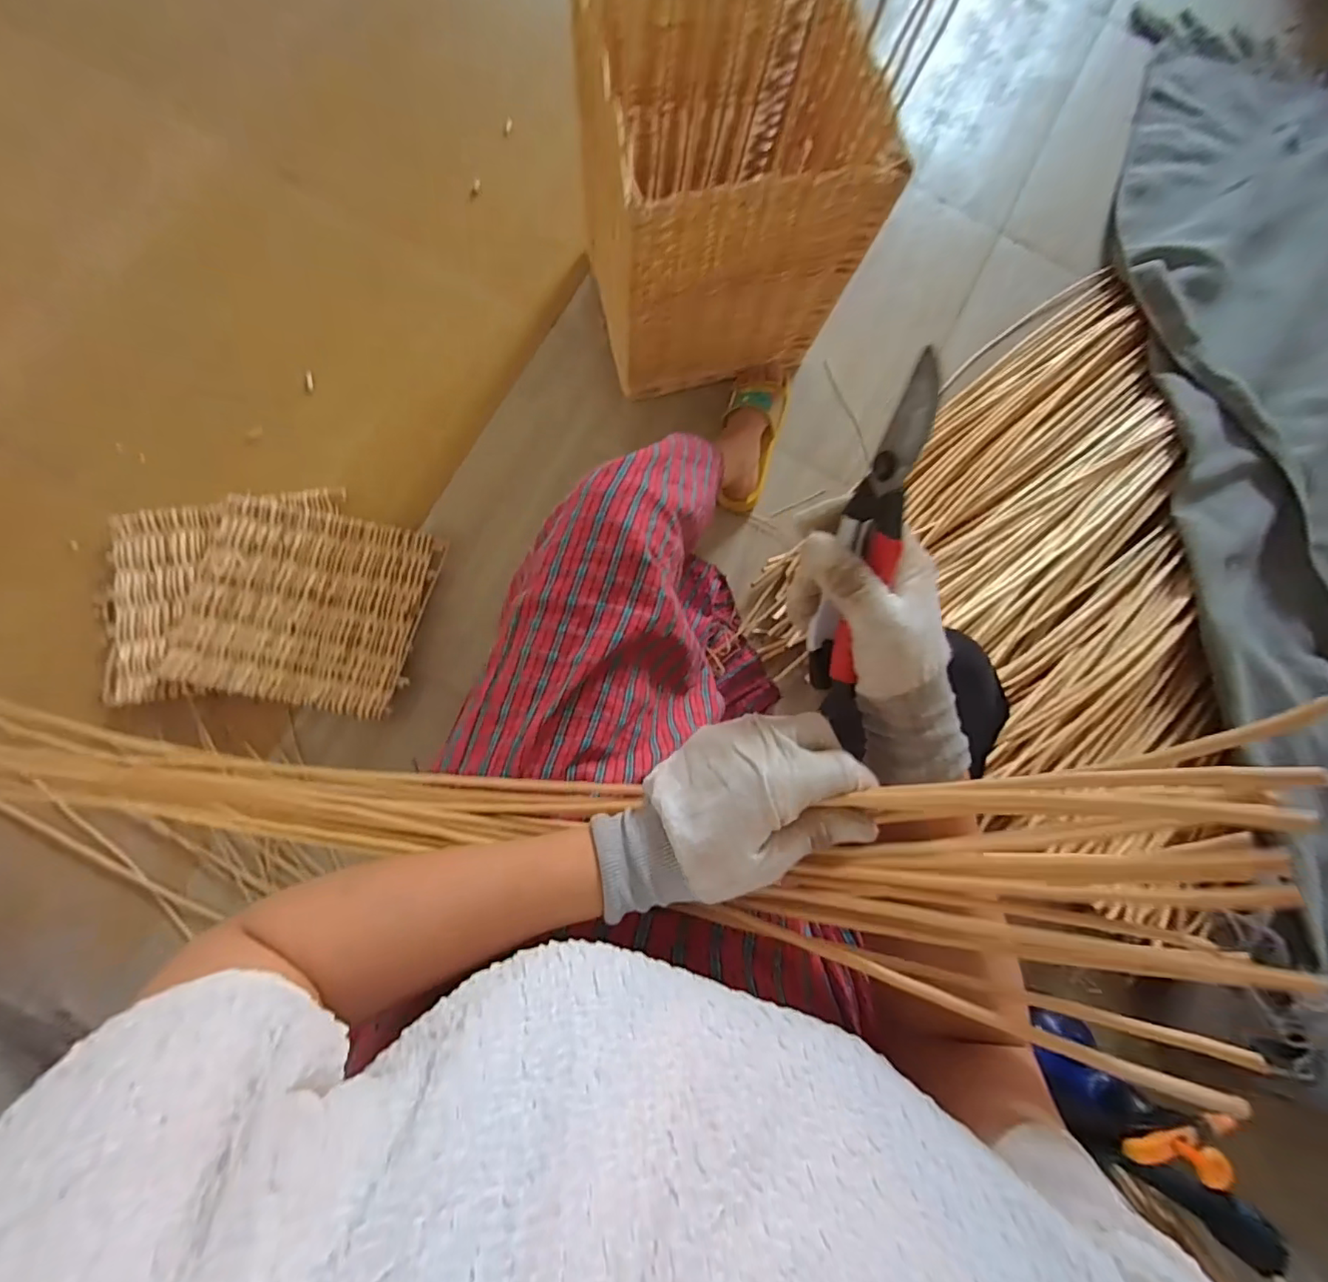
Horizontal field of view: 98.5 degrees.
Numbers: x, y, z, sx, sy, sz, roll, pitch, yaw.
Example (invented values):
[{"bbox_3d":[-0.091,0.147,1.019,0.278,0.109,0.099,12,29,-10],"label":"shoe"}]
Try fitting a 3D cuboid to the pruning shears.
[{"bbox_3d":[0.114,-0.054,0.321,0.018,0.041,0.189,8,119,-4],"label":"pruning shears"}]

